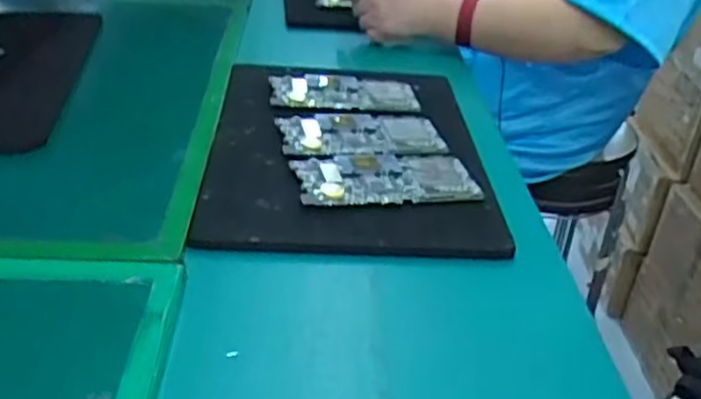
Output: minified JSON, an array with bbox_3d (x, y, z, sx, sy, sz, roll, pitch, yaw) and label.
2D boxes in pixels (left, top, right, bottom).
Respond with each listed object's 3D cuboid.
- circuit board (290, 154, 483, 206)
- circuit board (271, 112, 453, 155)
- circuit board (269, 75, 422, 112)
[{"bbox_3d":[0.030,-0.019,0.597,0.150,0.008,0.069,-3,33,-15],"label":"circuit board"},{"bbox_3d":[0.010,-0.066,0.658,0.149,0.010,0.083,-2,33,-13],"label":"circuit board"},{"bbox_3d":[-0.006,-0.120,0.738,0.153,0.015,0.072,-1,32,-10],"label":"circuit board"}]

